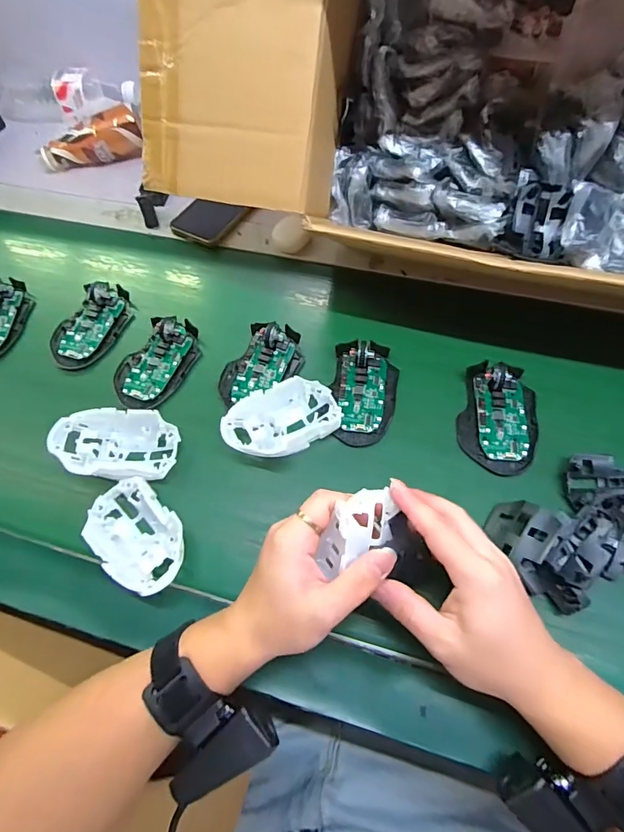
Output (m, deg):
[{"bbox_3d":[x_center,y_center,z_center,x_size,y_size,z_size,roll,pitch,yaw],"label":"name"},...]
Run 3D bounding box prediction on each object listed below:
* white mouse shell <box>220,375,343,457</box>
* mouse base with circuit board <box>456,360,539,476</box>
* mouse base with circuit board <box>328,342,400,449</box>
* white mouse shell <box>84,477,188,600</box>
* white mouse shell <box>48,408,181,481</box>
[{"bbox_3d":[-0.029,0.002,0.437,0.111,0.029,0.070,-31,64,-14],"label":"white mouse shell"},{"bbox_3d":[0.184,-0.002,0.439,0.072,0.032,0.112,13,62,10],"label":"mouse base with circuit board"},{"bbox_3d":[0.053,-0.027,0.457,0.066,0.034,0.110,9,62,8],"label":"mouse base with circuit board"},{"bbox_3d":[-0.154,0.107,0.399,0.068,0.030,0.113,-41,67,-18],"label":"white mouse shell"},{"bbox_3d":[-0.191,0.028,0.441,0.115,0.034,0.070,3,69,-10],"label":"white mouse shell"}]

